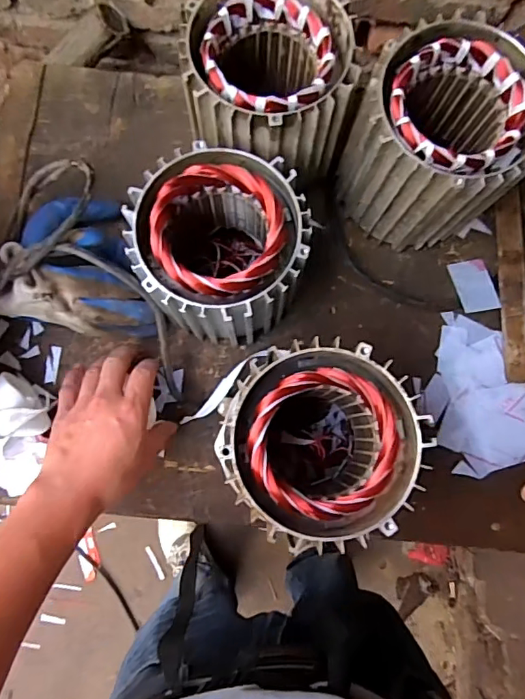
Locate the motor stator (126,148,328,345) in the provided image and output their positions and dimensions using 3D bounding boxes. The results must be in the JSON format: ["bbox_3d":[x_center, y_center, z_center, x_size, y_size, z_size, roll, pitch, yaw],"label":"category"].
[{"bbox_3d":[-0.037,-0.087,0.465,0.142,0.128,0.136,0,82,-2],"label":"motor stator"}]

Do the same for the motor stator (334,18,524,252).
[{"bbox_3d":[0.155,-0.182,0.473,0.140,0.159,0.131,0,82,-2],"label":"motor stator"}]

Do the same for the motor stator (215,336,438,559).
[{"bbox_3d":[0.047,0.078,0.432,0.143,0.152,0.141,-5,82,-3],"label":"motor stator"}]

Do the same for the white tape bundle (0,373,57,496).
[{"bbox_3d":[-0.251,0.076,0.482,0.084,0.053,0.101,22,82,1],"label":"white tape bundle"}]

